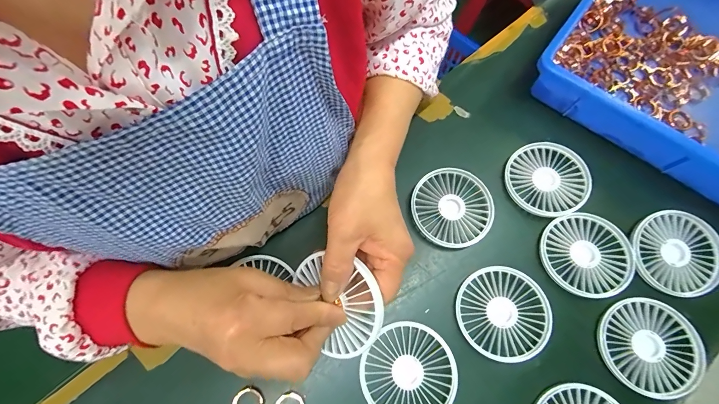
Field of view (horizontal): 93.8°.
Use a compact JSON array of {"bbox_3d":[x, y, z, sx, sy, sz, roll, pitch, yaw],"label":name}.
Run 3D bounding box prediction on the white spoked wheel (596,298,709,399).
[{"bbox_3d":[0.284,0.141,0.329,0.095,0.013,0.085,14,72,3],"label":"white spoked wheel"}]

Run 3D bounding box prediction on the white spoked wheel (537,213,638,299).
[{"bbox_3d":[0.238,0.055,0.354,0.086,0.010,0.087,0,72,-1],"label":"white spoked wheel"}]

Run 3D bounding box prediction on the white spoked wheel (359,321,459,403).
[{"bbox_3d":[0.046,0.162,0.318,0.084,0.013,0.085,0,72,-1],"label":"white spoked wheel"}]

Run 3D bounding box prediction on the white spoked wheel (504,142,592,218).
[{"bbox_3d":[0.213,-0.027,0.384,0.085,0.015,0.088,0,72,-1],"label":"white spoked wheel"}]

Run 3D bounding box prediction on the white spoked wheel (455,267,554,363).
[{"bbox_3d":[0.142,0.110,0.334,0.086,0.013,0.085,0,72,-1],"label":"white spoked wheel"}]

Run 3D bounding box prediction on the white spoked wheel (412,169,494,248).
[{"bbox_3d":[0.103,0.006,0.372,0.081,0.011,0.087,0,72,-1],"label":"white spoked wheel"}]

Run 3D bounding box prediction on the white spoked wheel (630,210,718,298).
[{"bbox_3d":[0.335,0.055,0.353,0.088,0.011,0.088,0,72,-1],"label":"white spoked wheel"}]

